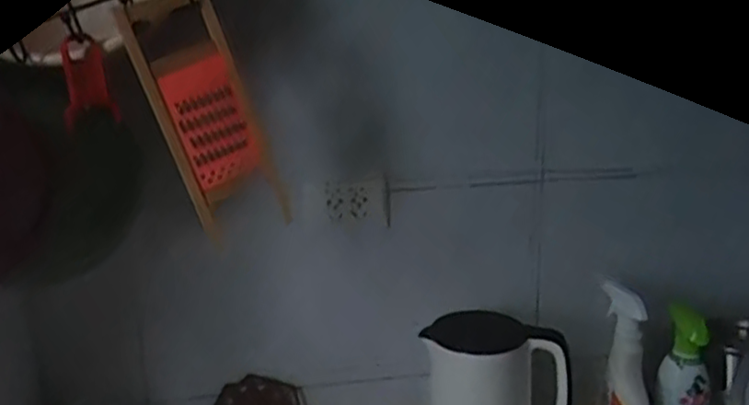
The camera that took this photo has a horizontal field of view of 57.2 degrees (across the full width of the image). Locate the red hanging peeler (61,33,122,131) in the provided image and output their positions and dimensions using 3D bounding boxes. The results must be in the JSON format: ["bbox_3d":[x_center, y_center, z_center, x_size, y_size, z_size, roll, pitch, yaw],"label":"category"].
[{"bbox_3d":[-0.280,-0.119,0.667,0.052,0.085,0.007,-18,15,-38],"label":"red hanging peeler"}]

